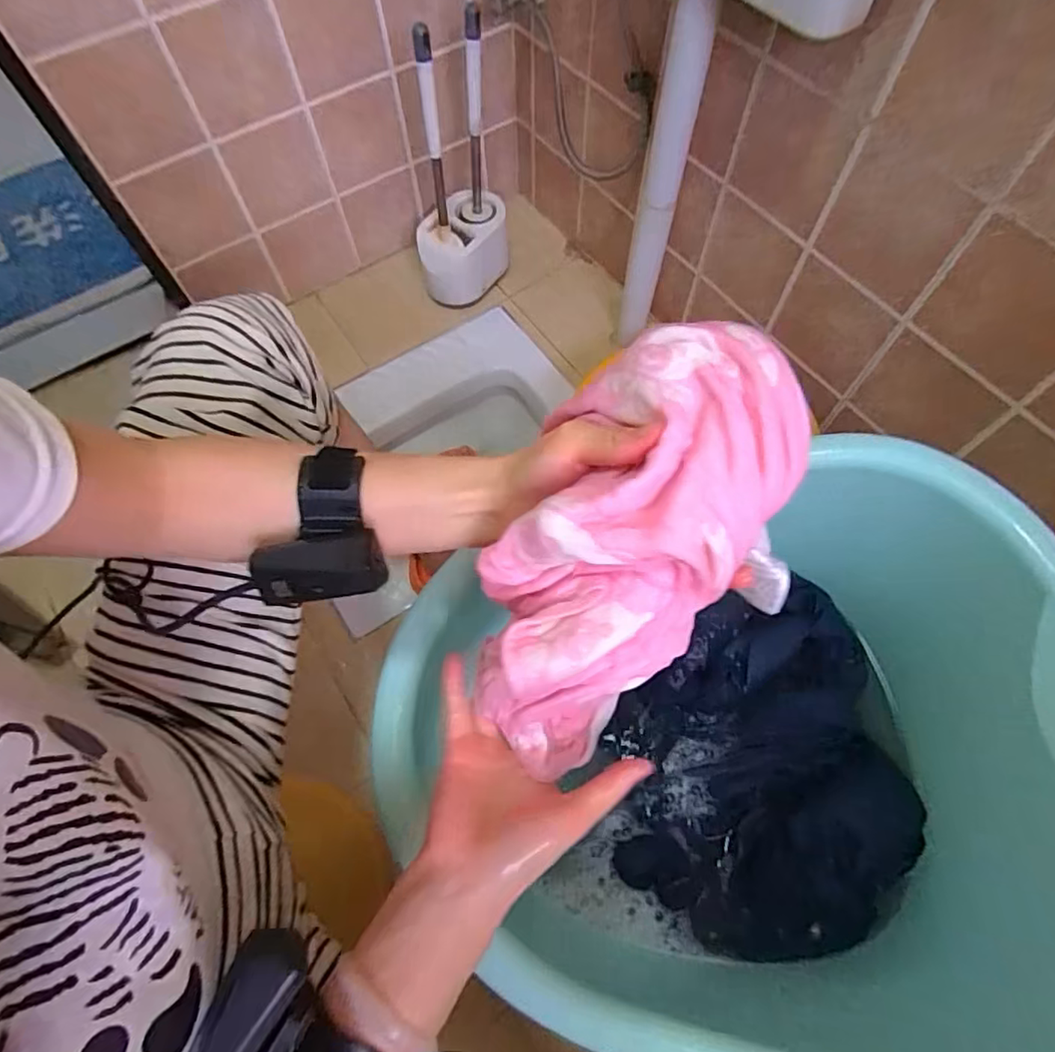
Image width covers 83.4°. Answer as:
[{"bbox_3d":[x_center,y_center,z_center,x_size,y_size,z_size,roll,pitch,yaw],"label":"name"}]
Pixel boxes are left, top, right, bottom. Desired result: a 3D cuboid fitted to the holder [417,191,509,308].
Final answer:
[{"bbox_3d":[-0.118,-0.513,1.099,0.158,0.141,0.122,-4,65,-1],"label":"holder"}]

